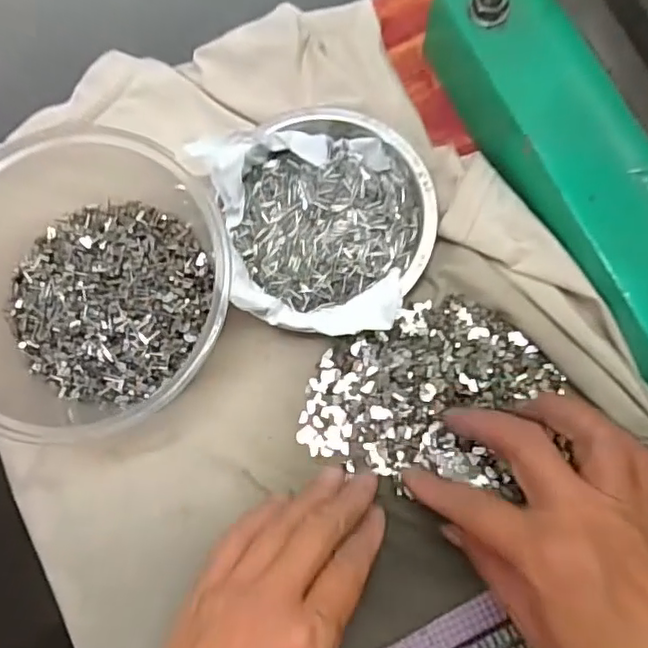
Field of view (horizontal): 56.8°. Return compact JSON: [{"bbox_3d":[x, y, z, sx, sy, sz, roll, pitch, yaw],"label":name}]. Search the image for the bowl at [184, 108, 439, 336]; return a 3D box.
[{"bbox_3d":[0.001,-0.054,0.322,0.111,0.033,0.125,-17,78,-2],"label":"bowl"}]

